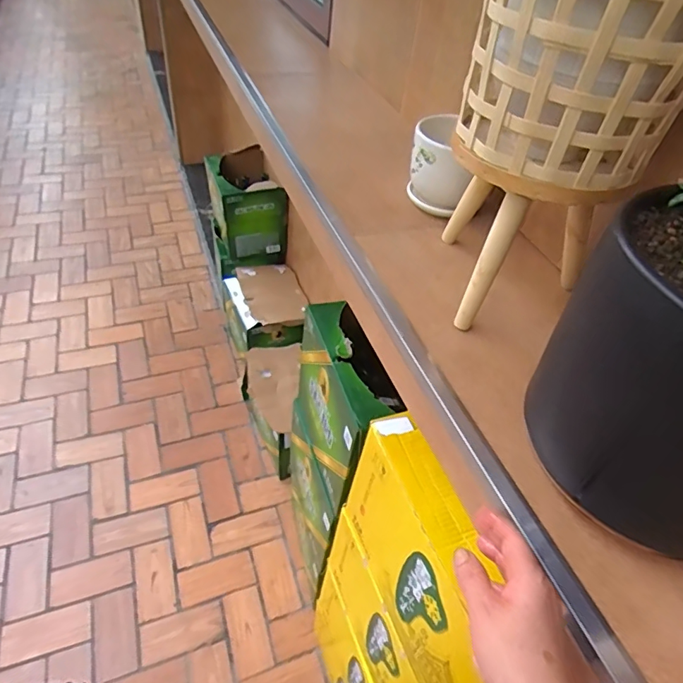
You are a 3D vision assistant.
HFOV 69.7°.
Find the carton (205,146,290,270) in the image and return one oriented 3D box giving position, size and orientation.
[{"bbox_3d":[-0.333,-0.448,1.688,0.210,0.364,0.258,-19,50,-24],"label":"carton"}]

